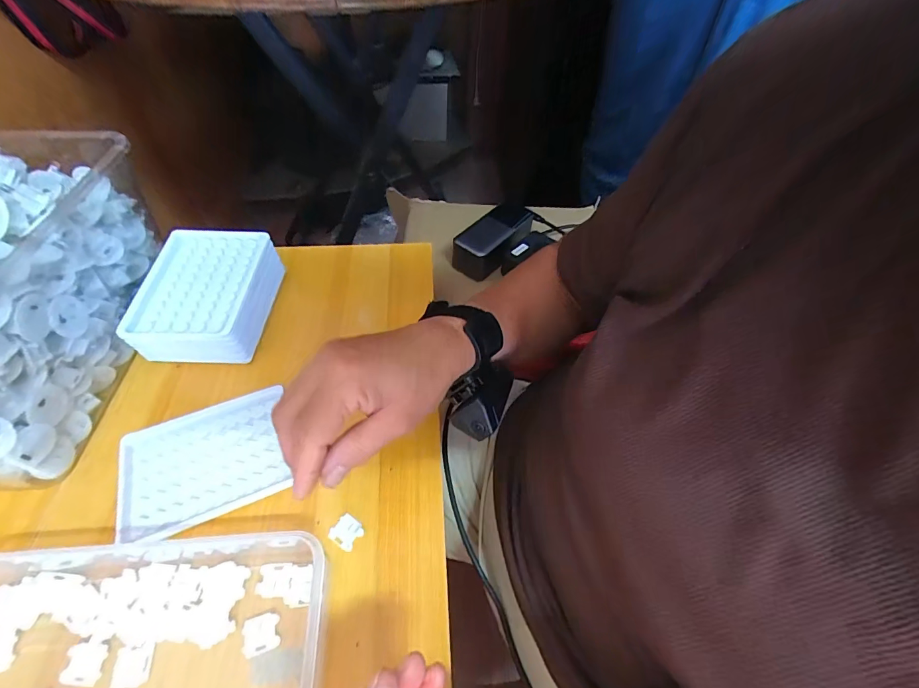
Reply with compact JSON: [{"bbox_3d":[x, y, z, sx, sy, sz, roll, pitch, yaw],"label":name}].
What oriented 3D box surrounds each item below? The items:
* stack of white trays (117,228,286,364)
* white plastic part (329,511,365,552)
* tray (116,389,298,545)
[{"bbox_3d":[-0.238,-0.046,0.390,0.107,0.056,0.130,3,52,-2],"label":"stack of white trays"},{"bbox_3d":[-0.084,0.139,0.297,0.021,0.004,0.020,30,56,17],"label":"white plastic part"},{"bbox_3d":[-0.205,0.094,0.323,0.118,0.009,0.094,-18,56,-18],"label":"tray"}]

